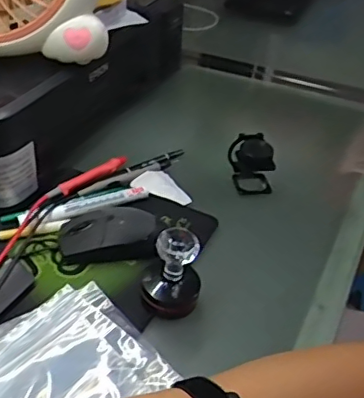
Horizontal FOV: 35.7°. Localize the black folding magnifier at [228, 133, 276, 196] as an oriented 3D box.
[{"bbox_3d":[0.084,-0.043,0.680,0.042,0.064,0.053,-5,37,-12],"label":"black folding magnifier"}]

